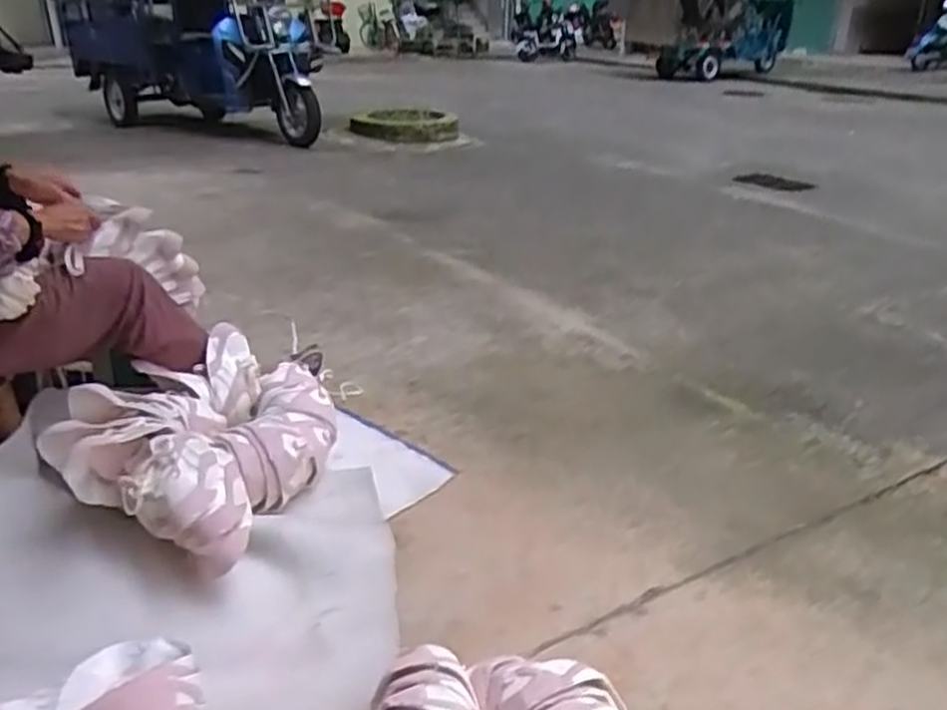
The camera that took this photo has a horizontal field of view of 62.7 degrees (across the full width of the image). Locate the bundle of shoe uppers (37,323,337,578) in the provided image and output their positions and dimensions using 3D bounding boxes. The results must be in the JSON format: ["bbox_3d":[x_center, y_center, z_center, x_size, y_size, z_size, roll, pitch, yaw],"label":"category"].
[{"bbox_3d":[-0.468,0.144,1.399,0.395,0.186,0.466,12,27,20],"label":"bundle of shoe uppers"}]

